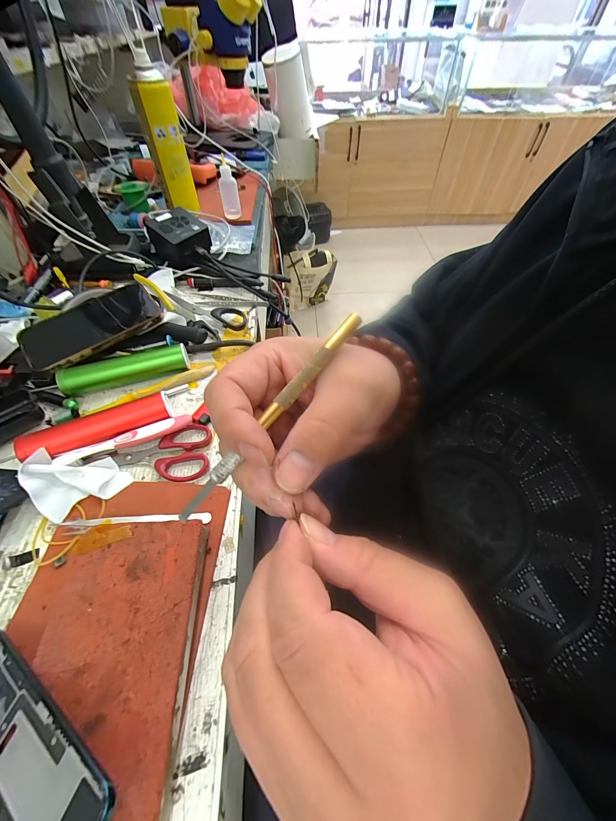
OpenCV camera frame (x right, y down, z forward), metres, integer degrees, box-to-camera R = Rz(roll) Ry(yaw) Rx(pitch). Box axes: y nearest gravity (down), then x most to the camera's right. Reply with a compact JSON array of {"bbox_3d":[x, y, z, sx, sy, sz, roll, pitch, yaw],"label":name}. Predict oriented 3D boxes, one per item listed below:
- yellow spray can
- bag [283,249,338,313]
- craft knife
[{"bbox_3d":[-0.258,-0.481,0.578,0.065,0.198,0.075,-17,54,-12],"label":"yellow spray can"},{"bbox_3d":[0.007,-0.674,1.649,0.269,0.311,0.094,-20,55,-14],"label":"bag"},{"bbox_3d":[-0.014,-0.002,0.157,0.007,0.004,0.132,34,73,20],"label":"craft knife"}]

